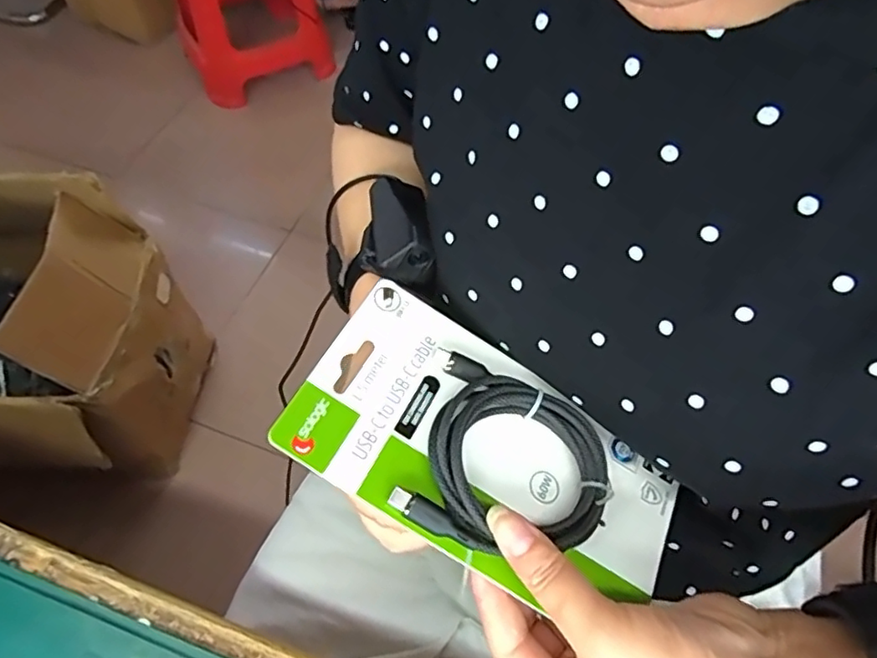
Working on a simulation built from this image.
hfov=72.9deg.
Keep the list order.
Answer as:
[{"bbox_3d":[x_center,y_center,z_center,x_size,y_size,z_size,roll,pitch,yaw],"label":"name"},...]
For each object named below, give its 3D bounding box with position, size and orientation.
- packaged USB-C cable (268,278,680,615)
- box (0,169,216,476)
[{"bbox_3d":[0.025,0.056,0.268,0.174,0.019,0.096,32,54,0],"label":"packaged USB-C cable"},{"bbox_3d":[-0.750,0.007,0.964,0.610,0.401,0.417,5,57,2],"label":"box"}]

